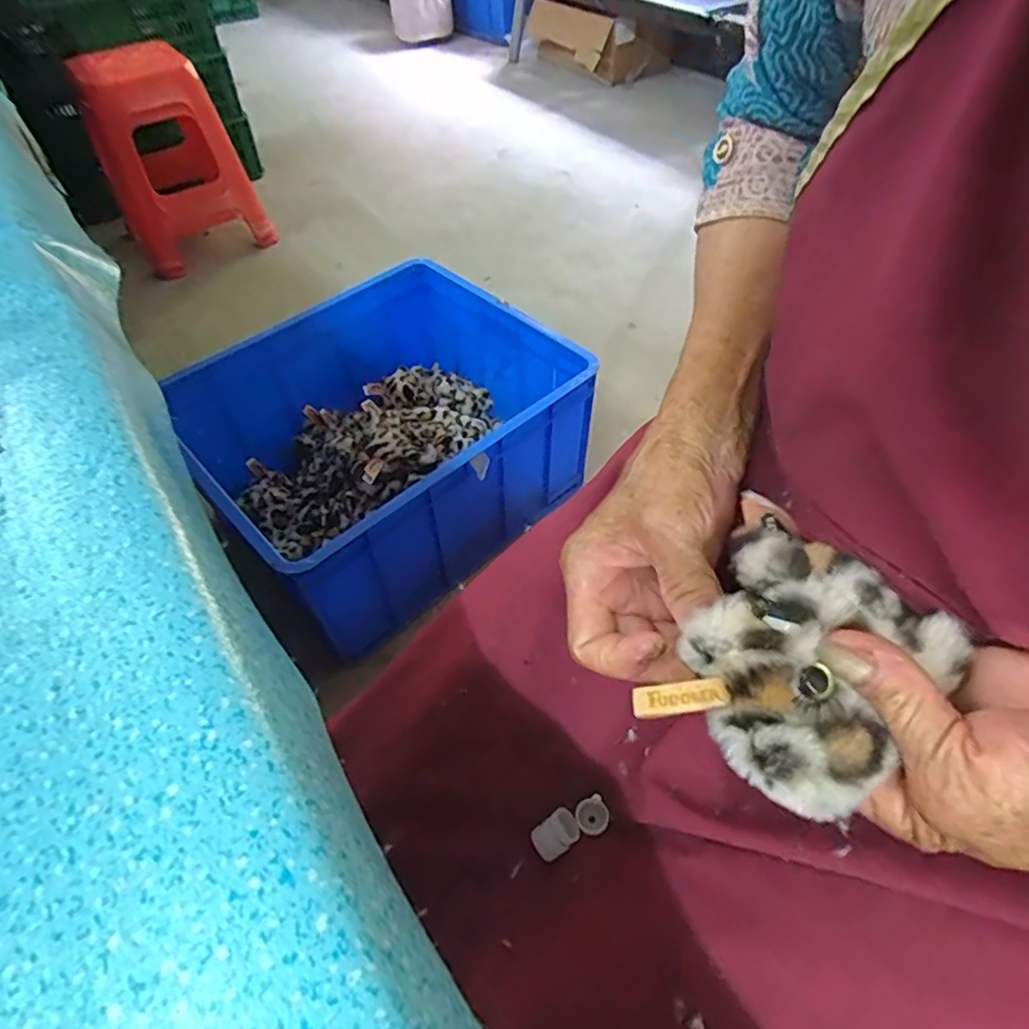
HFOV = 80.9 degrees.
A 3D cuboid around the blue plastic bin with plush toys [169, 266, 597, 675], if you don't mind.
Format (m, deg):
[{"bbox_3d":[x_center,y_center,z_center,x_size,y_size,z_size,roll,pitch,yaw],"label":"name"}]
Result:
[{"bbox_3d":[-0.209,-0.124,1.068,0.595,0.314,0.459,-36,57,-24],"label":"blue plastic bin with plush toys"}]

